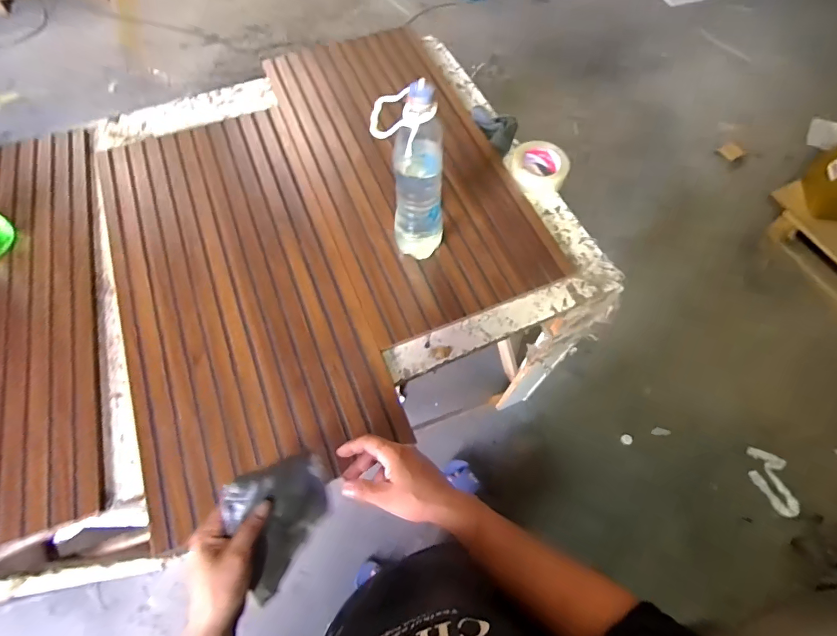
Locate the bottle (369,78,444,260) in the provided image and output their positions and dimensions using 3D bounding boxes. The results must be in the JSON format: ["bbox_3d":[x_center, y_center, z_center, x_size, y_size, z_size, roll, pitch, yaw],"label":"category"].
[{"bbox_3d":[-0.010,-0.200,0.608,0.100,0.297,0.072,3,64,0],"label":"bottle"}]

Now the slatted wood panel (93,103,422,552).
[{"bbox_3d":[-0.316,-0.075,0.699,0.360,0.016,0.710,-21,66,-11],"label":"slatted wood panel"}]

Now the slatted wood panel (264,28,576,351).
[{"bbox_3d":[-0.042,-0.331,0.827,0.367,0.020,0.745,-21,66,-11],"label":"slatted wood panel"}]

